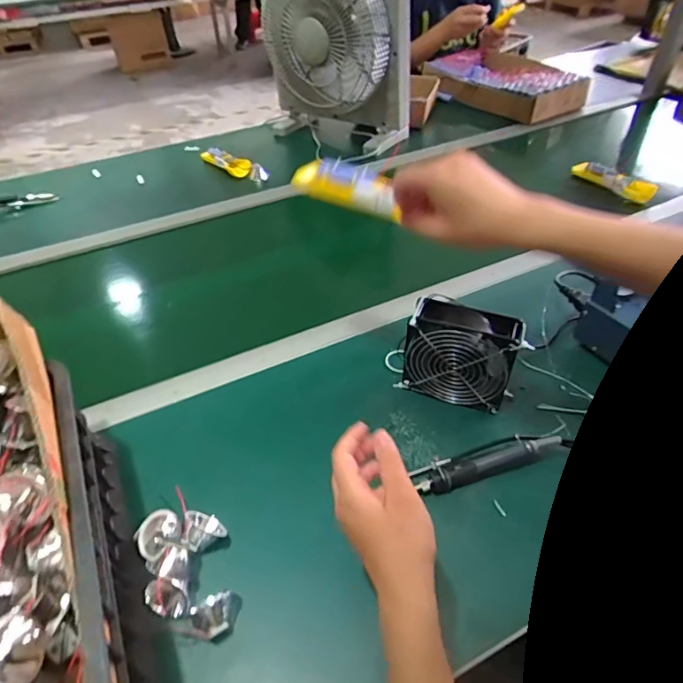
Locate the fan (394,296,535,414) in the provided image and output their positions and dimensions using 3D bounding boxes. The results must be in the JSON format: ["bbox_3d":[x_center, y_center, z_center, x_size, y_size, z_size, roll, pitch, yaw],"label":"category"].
[{"bbox_3d":[0.142,0.018,0.585,0.127,0.125,0.052,16,46,18],"label":"fan"}]

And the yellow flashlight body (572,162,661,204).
[{"bbox_3d":[0.517,-0.308,0.941,0.025,0.037,0.164,-23,47,-21],"label":"yellow flashlight body"}]

